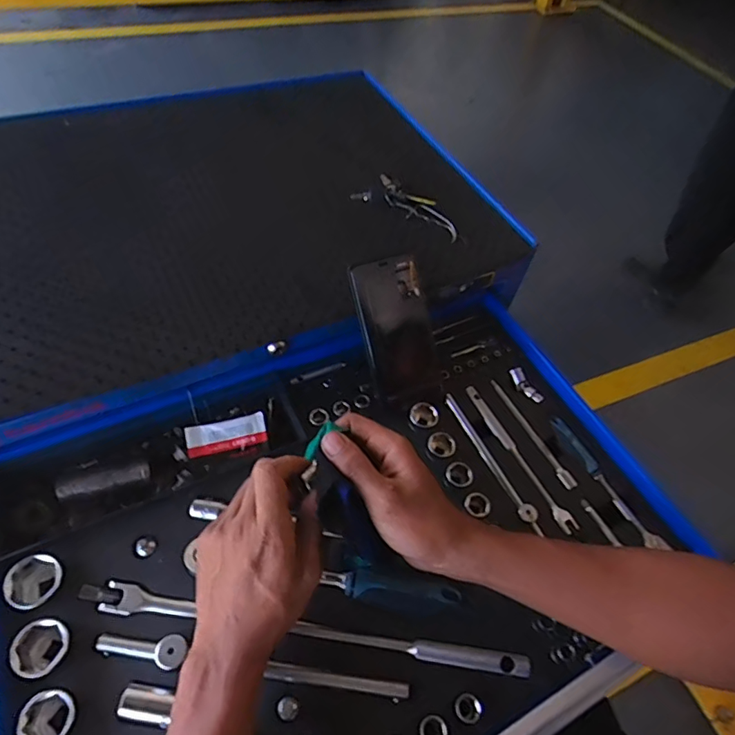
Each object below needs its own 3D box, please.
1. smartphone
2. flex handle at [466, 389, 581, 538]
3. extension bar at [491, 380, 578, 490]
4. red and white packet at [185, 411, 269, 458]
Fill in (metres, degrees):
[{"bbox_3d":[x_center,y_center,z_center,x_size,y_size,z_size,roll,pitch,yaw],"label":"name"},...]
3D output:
[{"bbox_3d":[0.036,-0.045,0.539,0.087,0.149,0.011,-21,16,-23],"label":"smartphone"},{"bbox_3d":[0.162,0.093,0.539,0.017,0.007,0.183,-20,59,-19],"label":"flex handle"},{"bbox_3d":[0.181,0.071,0.556,0.013,0.009,0.142,-21,59,-20],"label":"extension bar"},{"bbox_3d":[-0.146,0.070,0.519,0.080,0.004,0.032,-12,77,-10],"label":"red and white packet"}]

